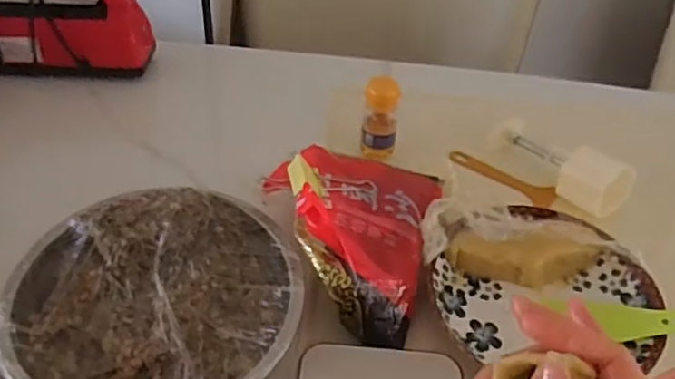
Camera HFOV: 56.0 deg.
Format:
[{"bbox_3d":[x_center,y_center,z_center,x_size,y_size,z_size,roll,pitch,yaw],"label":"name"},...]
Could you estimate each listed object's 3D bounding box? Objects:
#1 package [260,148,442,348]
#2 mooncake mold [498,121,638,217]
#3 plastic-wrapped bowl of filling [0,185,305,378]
[{"bbox_3d":[0.004,0.028,0.550,0.147,0.076,0.172,12,44,11],"label":"package"},{"bbox_3d":[0.232,-0.033,0.667,0.067,0.054,0.158,-26,50,-27],"label":"mooncake mold"},{"bbox_3d":[-0.135,0.085,0.476,0.208,0.056,0.191,1,43,-1],"label":"plastic-wrapped bowl of filling"}]

